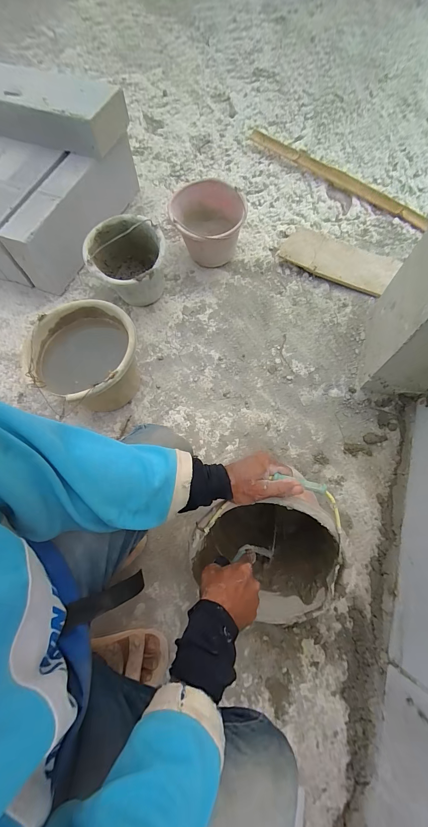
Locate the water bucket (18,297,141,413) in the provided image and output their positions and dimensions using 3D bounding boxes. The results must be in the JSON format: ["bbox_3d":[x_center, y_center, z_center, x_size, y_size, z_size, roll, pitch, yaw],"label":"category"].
[{"bbox_3d":[-0.310,-0.137,0.738,0.244,0.231,0.254,-1,69,1],"label":"water bucket"}]

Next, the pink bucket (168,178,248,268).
[{"bbox_3d":[-0.013,-0.592,0.947,0.221,0.173,0.210,-1,69,1],"label":"pink bucket"}]

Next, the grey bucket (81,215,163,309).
[{"bbox_3d":[-0.254,-0.436,0.889,0.216,0.185,0.236,-1,69,1],"label":"grey bucket"}]

